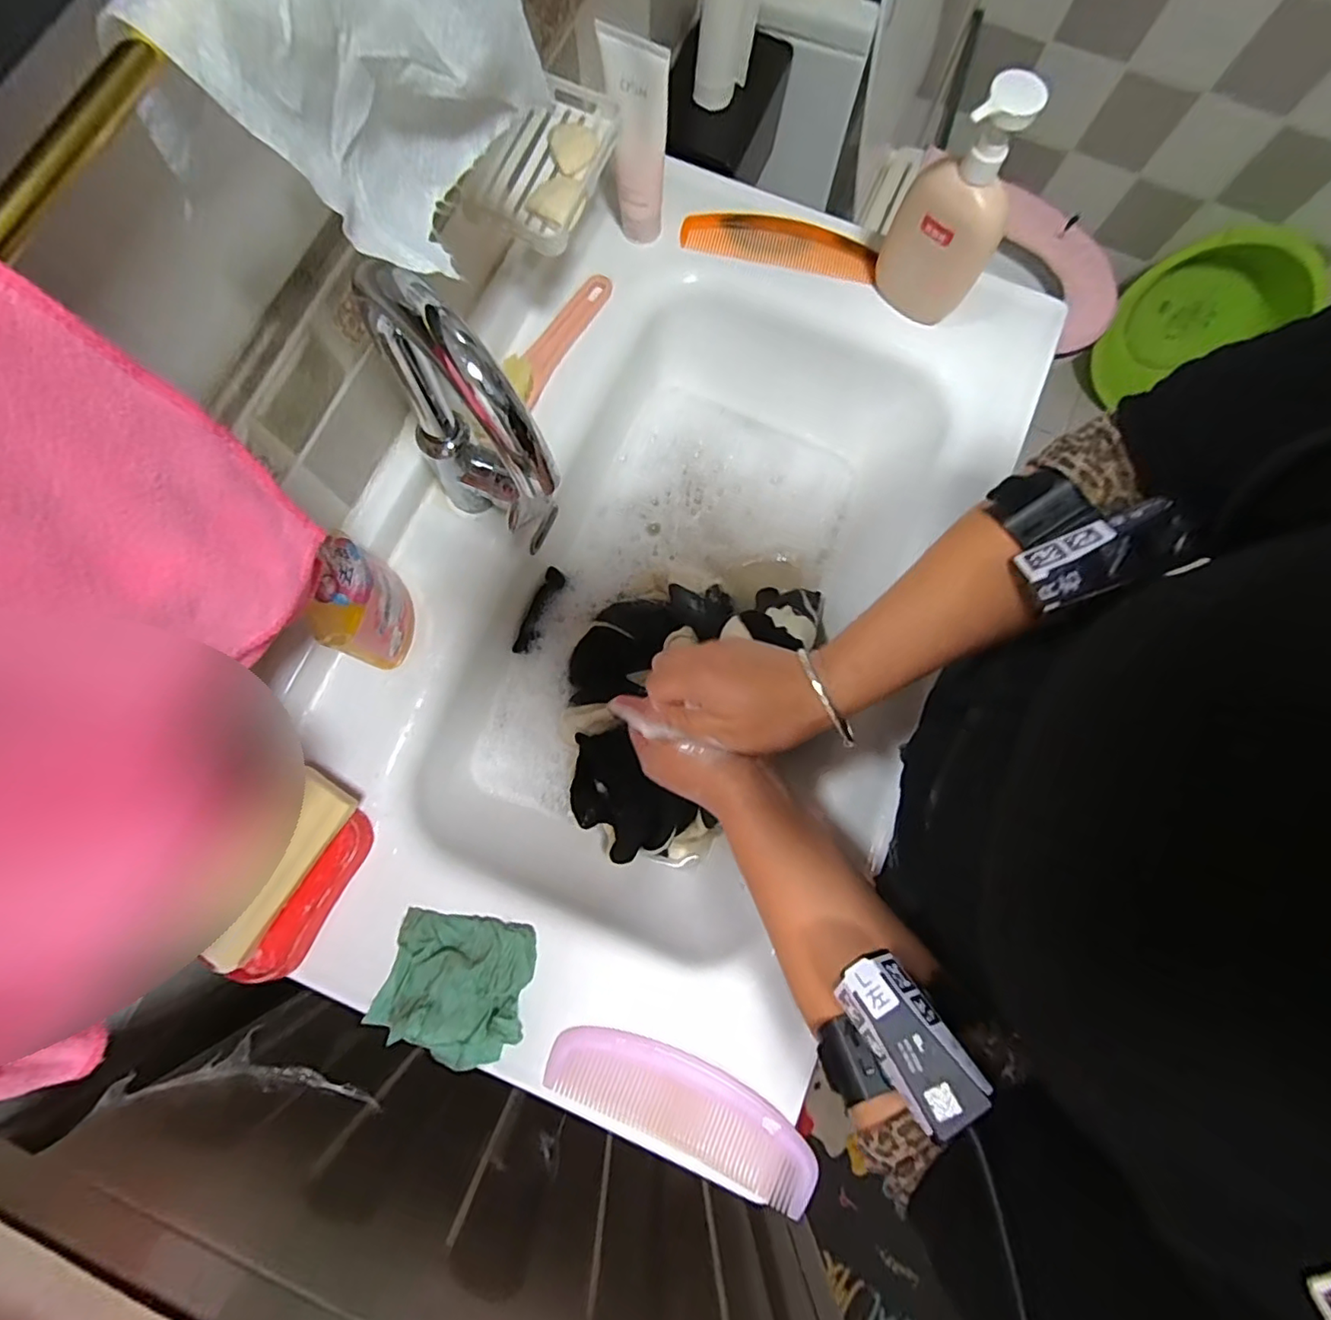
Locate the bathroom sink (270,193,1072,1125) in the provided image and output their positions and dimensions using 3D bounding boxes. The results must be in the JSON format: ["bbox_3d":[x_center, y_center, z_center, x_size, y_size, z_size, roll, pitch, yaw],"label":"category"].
[{"bbox_3d":[-0.008,-0.052,0.536,0.467,0.130,0.717,22,79,3],"label":"bathroom sink"}]

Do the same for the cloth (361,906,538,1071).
[{"bbox_3d":[-0.152,0.236,0.415,0.105,0.035,0.094,8,79,1],"label":"cloth"}]

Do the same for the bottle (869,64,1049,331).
[{"bbox_3d":[0.232,-0.355,0.469,0.088,0.182,0.043,33,80,5],"label":"bottle"}]

